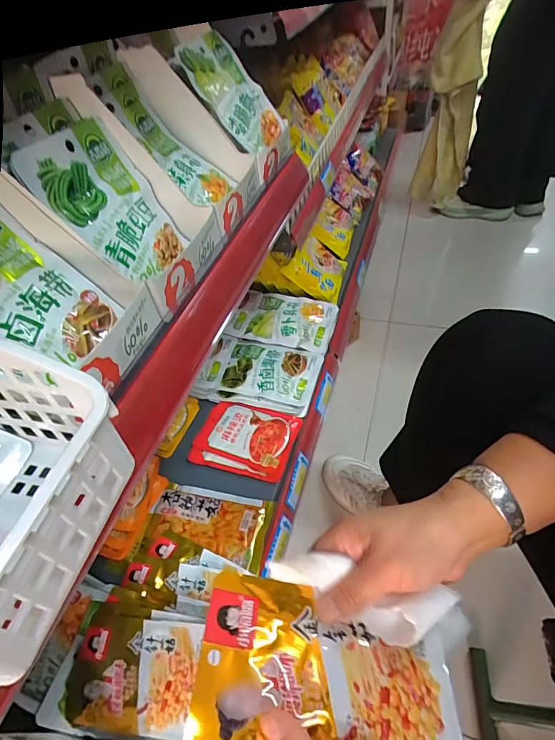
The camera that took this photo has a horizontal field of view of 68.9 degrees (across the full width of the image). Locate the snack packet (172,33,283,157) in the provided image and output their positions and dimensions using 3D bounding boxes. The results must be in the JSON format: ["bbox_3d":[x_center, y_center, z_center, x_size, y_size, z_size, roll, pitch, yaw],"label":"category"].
[{"bbox_3d":[-0.048,-0.308,0.450,0.013,0.124,0.098,-19,37,46],"label":"snack packet"}]

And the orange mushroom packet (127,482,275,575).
[{"bbox_3d":[-0.105,0.223,0.580,0.180,0.017,0.109,6,49,12],"label":"orange mushroom packet"}]

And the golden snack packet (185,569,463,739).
[{"bbox_3d":[0.031,0.188,0.250,0.156,0.007,0.096,11,39,-3],"label":"golden snack packet"}]

